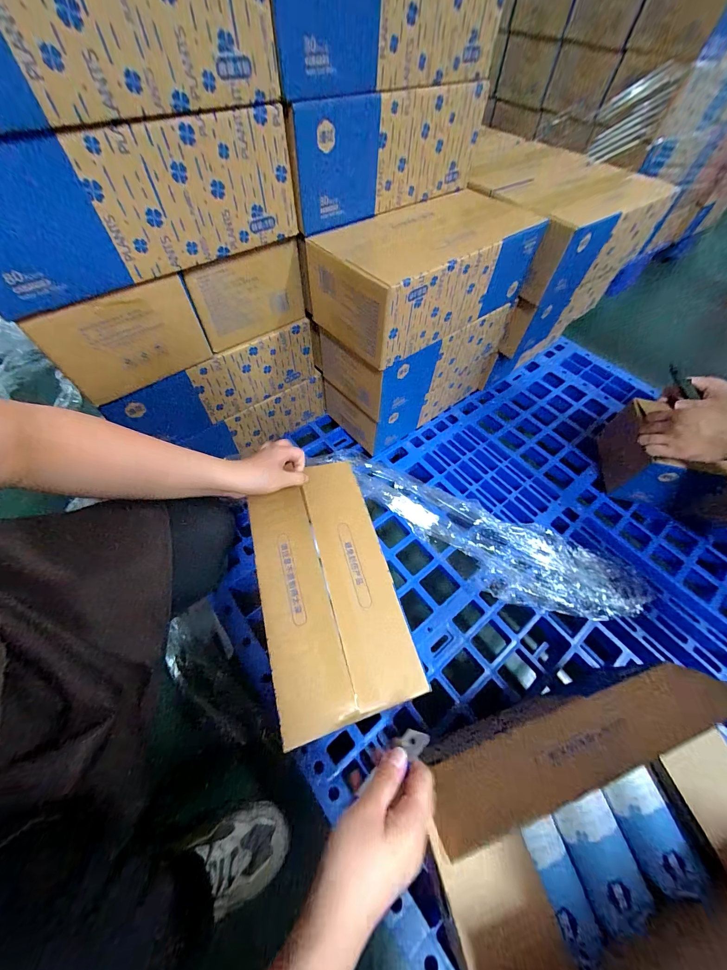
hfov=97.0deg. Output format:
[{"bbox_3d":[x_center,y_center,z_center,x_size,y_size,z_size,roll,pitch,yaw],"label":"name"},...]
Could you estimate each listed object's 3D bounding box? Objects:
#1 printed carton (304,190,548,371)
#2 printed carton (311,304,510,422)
[{"bbox_3d":[0.099,-0.332,0.505,0.338,0.118,0.169,-34,65,-21],"label":"printed carton"},{"bbox_3d":[0.101,-0.278,0.616,0.346,0.121,0.178,-34,65,-21],"label":"printed carton"}]

